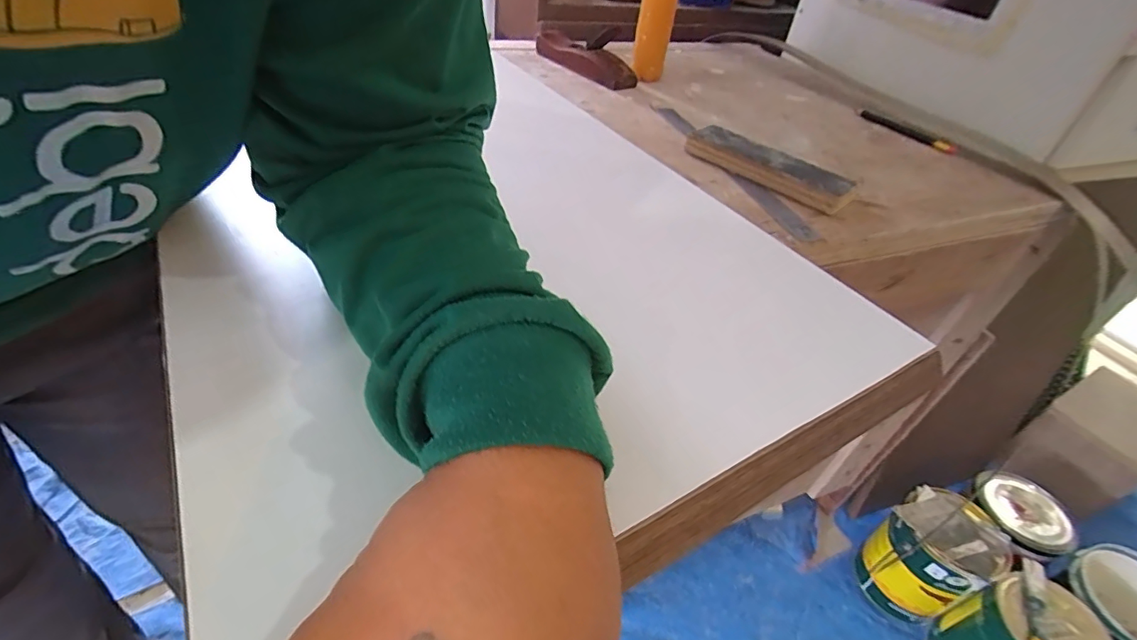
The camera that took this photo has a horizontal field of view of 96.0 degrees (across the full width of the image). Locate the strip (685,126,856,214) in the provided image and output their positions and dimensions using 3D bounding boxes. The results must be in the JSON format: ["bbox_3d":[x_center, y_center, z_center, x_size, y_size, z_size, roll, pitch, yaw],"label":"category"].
[{"bbox_3d":[0.210,-0.166,0.546,0.185,0.019,0.056,36,49,29],"label":"strip"}]

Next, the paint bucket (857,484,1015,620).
[{"bbox_3d":[0.658,0.439,0.950,0.150,0.227,0.158,4,41,-4],"label":"paint bucket"}]

